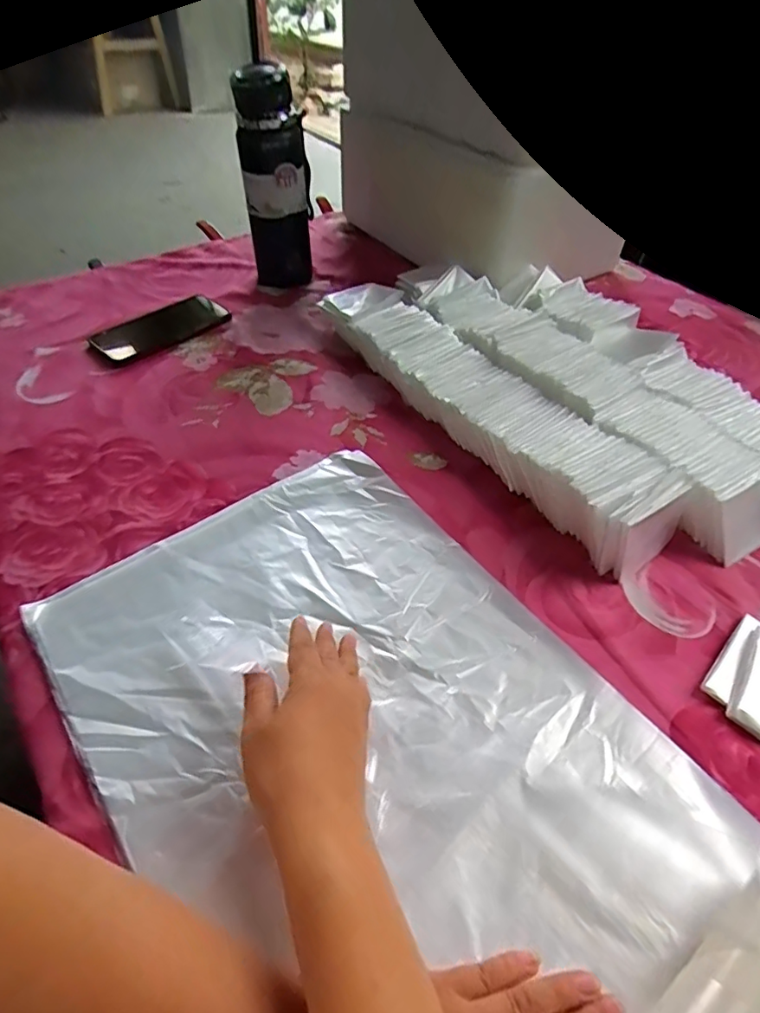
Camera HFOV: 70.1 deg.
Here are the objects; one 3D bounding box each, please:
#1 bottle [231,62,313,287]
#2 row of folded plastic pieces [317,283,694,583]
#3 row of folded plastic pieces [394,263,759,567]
[{"bbox_3d":[-0.128,-0.394,0.671,0.080,0.244,0.066,-4,48,-7],"label":"bottle"},{"bbox_3d":[0.093,-0.115,0.566,0.098,0.053,0.462,-29,55,-25],"label":"row of folded plastic pieces"},{"bbox_3d":[0.194,-0.138,0.587,0.104,0.062,0.493,-27,55,-25],"label":"row of folded plastic pieces"}]

